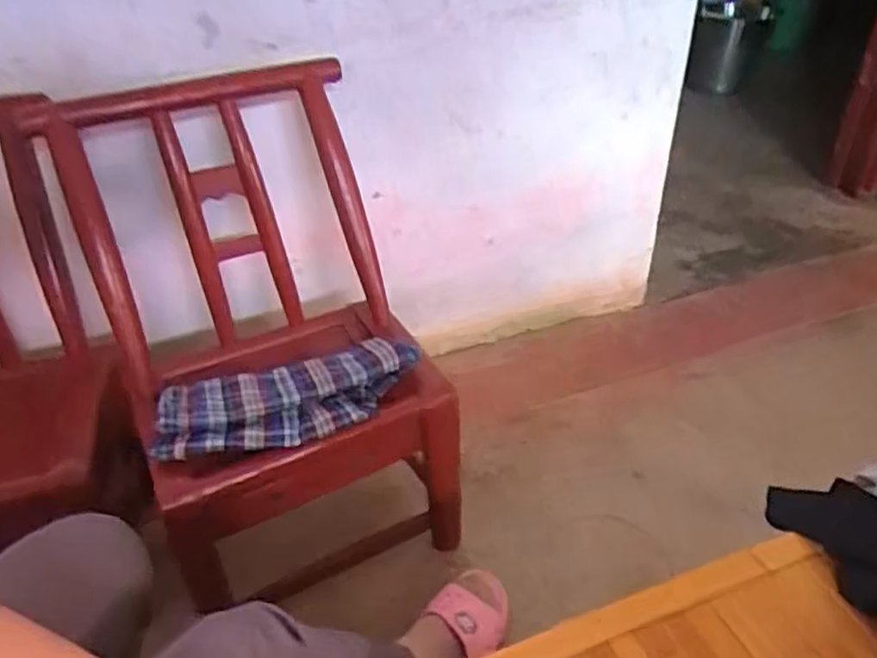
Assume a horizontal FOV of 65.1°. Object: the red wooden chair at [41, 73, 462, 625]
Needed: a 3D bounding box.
[{"bbox_3d":[-0.203,0.031,0.862,0.340,0.603,0.303,-15,38,-21],"label":"red wooden chair"}]

